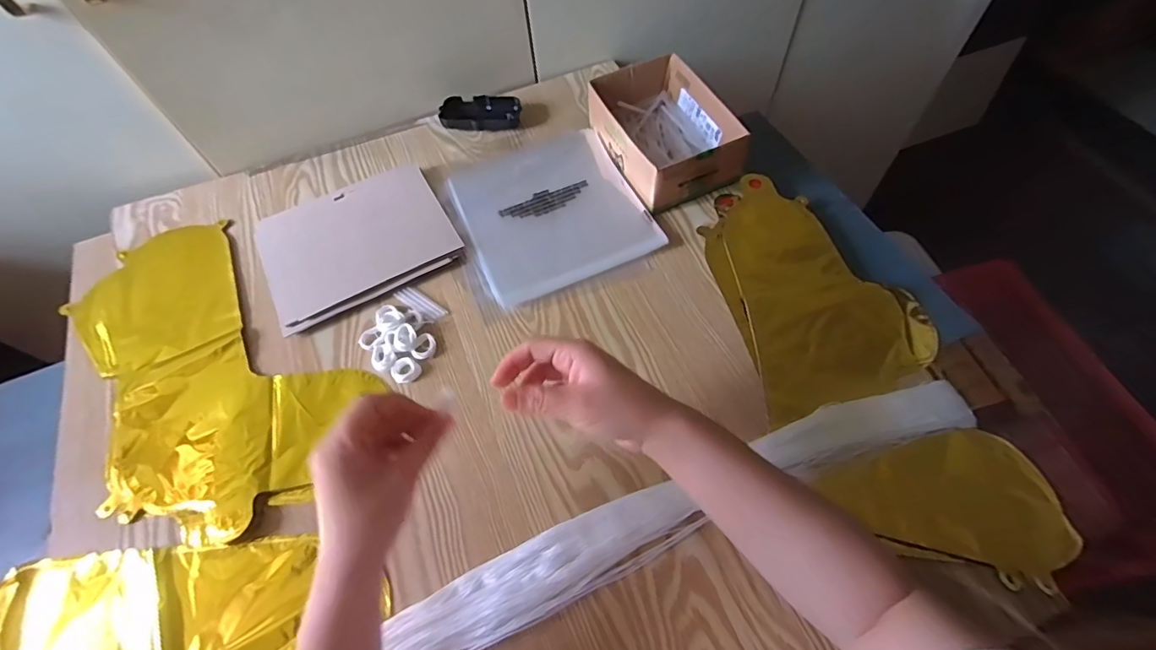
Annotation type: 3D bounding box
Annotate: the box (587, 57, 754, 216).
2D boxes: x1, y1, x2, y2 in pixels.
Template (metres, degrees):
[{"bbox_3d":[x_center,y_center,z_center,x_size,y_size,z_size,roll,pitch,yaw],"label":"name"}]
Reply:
[{"bbox_3d":[0.103,-0.240,0.618,0.130,0.069,0.184,-23,61,-10],"label":"box"}]

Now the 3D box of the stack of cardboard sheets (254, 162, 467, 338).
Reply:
[{"bbox_3d":[-0.262,-0.102,0.589,0.209,0.016,0.172,-26,62,-12],"label":"stack of cardboard sheets"}]

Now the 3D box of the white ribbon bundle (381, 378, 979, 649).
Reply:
[{"bbox_3d":[-0.018,0.201,0.396,0.787,0.027,0.063,-22,61,-9],"label":"white ribbon bundle"}]

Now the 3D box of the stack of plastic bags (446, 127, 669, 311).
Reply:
[{"bbox_3d":[-0.034,-0.143,0.605,0.205,0.013,0.220,-22,61,-10],"label":"stack of plastic bags"}]

